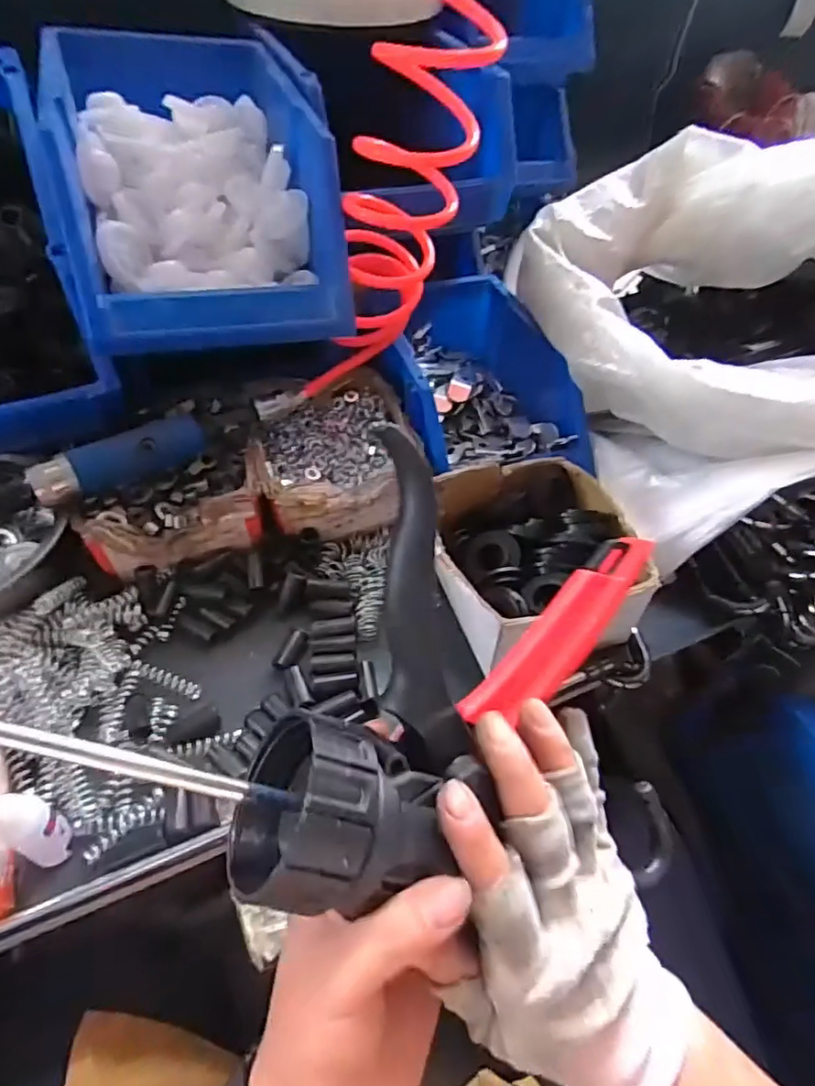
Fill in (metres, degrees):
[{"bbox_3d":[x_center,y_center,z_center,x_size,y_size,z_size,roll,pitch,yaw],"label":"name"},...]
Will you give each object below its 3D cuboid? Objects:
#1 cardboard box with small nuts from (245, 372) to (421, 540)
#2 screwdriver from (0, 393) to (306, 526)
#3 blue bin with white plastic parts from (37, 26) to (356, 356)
[{"bbox_3d":[-0.068,-0.082,0.544,0.145,0.052,0.170,-10,49,-11],"label":"cardboard box with small nuts"},{"bbox_3d":[-0.205,-0.071,0.473,0.269,0.043,0.042,-25,54,-22],"label":"screwdriver"},{"bbox_3d":[-0.175,-0.310,0.518,0.207,0.131,0.325,-13,50,-14],"label":"blue bin with white plastic parts"}]

